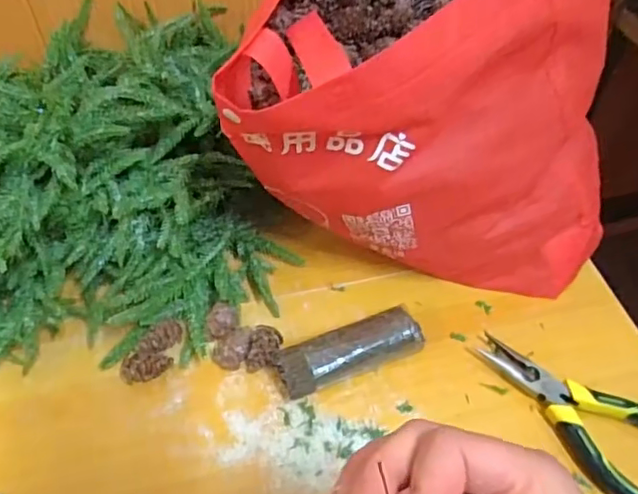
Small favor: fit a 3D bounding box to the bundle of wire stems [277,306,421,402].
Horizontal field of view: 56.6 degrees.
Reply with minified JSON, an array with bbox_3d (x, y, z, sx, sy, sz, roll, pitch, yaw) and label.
[{"bbox_3d":[0.024,0.079,0.438,0.110,0.030,0.034,-20,53,-16],"label":"bundle of wire stems"}]

